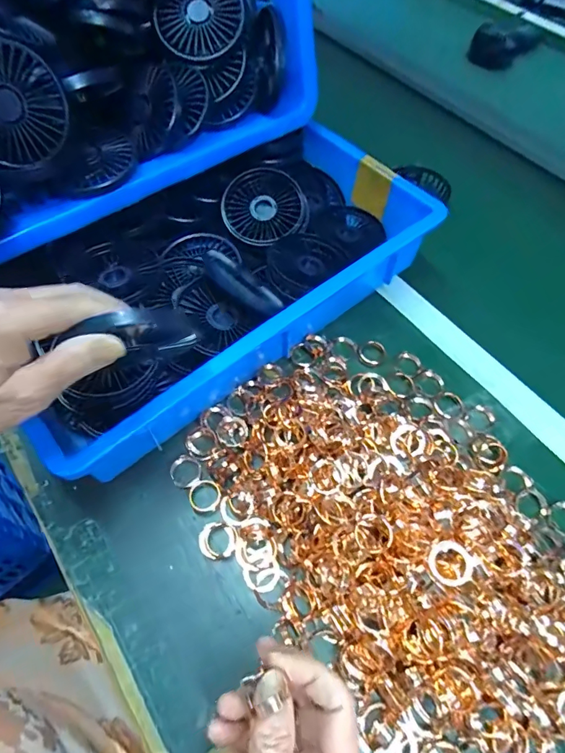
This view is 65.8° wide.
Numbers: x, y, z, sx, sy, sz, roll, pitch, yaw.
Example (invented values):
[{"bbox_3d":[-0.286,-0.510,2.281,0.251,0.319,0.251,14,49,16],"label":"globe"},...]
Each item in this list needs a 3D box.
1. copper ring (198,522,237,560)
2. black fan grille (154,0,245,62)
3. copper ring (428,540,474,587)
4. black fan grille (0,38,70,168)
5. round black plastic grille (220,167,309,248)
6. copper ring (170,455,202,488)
[{"bbox_3d":[-0.052,0.132,0.353,0.031,0.011,0.029,1,59,-1],"label":"copper ring"},{"bbox_3d":[-0.079,-0.356,0.436,0.084,0.027,0.083,0,96,-1],"label":"black fan grille"},{"bbox_3d":[0.118,0.131,0.307,0.028,0.004,0.029,-11,53,14],"label":"copper ring"},{"bbox_3d":[-0.215,-0.213,0.346,0.082,0.081,0.017,-28,21,4],"label":"black fan grille"},{"bbox_3d":[-0.019,-0.183,0.471,0.089,0.024,0.089,0,86,-3],"label":"round black plastic grille"},{"bbox_3d":[-0.084,0.083,0.381,0.026,0.004,0.028,1,59,-1],"label":"copper ring"}]

